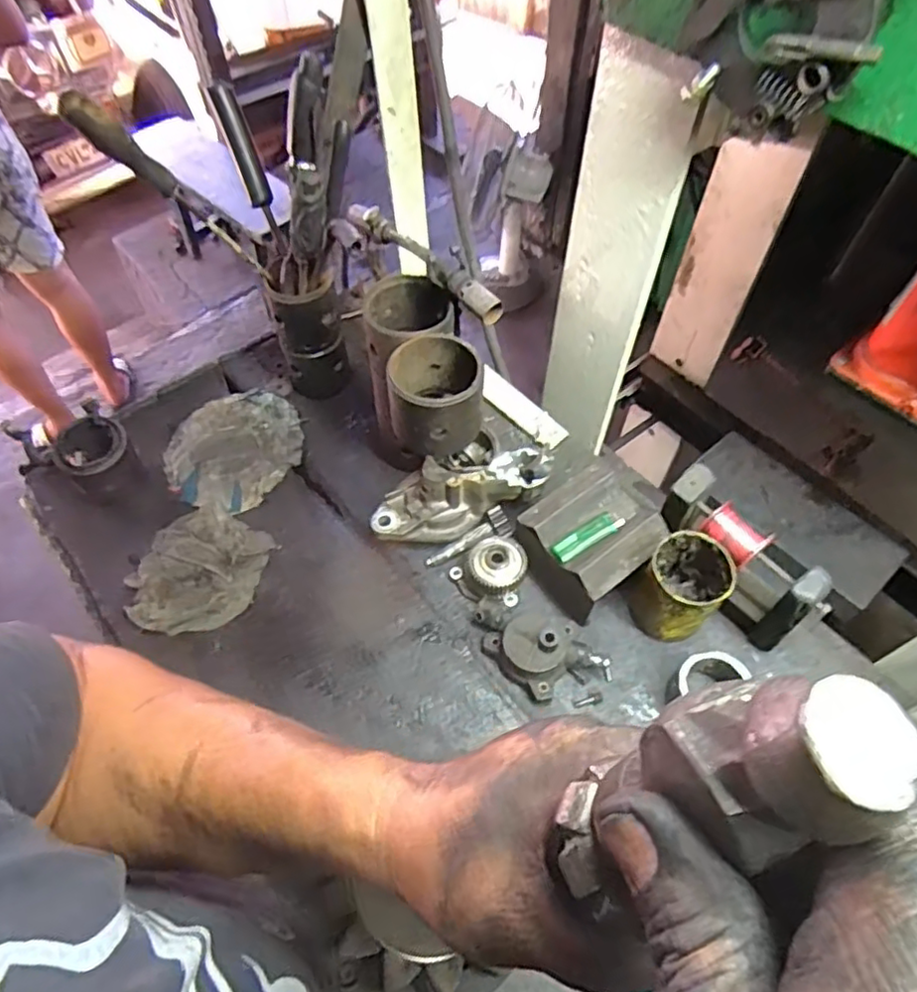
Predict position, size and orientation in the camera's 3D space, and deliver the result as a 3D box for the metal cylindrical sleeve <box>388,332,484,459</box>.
[{"bbox_3d":[-0.023,-0.098,0.627,0.086,0.074,0.093,-2,57,-2],"label":"metal cylindrical sleeve"}]

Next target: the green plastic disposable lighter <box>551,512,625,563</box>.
[{"bbox_3d":[0.132,0.042,0.664,0.079,0.014,0.023,-26,61,-16],"label":"green plastic disposable lighter"}]

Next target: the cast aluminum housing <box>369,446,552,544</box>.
[{"bbox_3d":[-0.003,-0.014,0.723,0.209,0.081,0.084,-22,57,9],"label":"cast aluminum housing"}]

